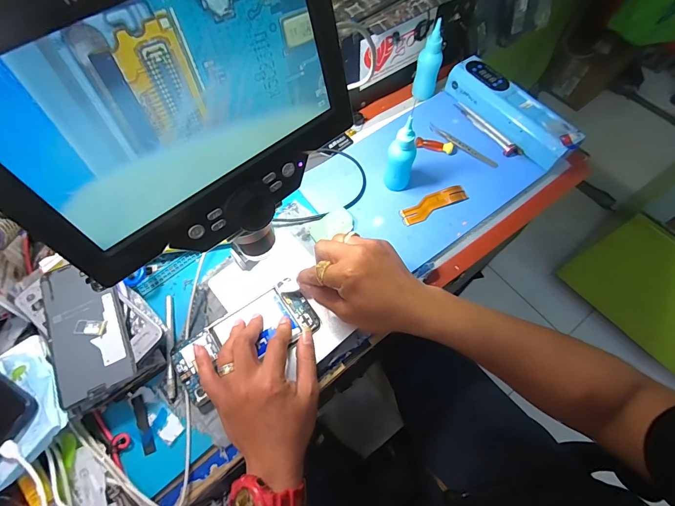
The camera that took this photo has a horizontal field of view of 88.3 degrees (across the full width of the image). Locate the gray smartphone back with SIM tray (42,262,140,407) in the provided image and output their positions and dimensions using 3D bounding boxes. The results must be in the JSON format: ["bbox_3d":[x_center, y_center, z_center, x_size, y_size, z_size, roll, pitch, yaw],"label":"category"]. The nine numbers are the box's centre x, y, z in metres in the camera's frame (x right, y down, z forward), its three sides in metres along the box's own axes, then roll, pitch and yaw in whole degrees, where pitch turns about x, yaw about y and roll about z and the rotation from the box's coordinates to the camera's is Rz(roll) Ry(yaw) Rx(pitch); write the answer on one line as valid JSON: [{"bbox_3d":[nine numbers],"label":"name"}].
[{"bbox_3d":[-0.269,0.077,0.372,0.074,0.007,0.150,-25,69,-10],"label":"gray smartphone back with SIM tray"}]

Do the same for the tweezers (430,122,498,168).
[{"bbox_3d":[0.185,-0.159,0.515,0.115,0.012,0.014,38,71,17],"label":"tweezers"}]

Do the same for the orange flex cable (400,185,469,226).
[{"bbox_3d":[0.132,-0.068,0.475,0.096,0.004,0.028,-25,67,-11],"label":"orange flex cable"}]

